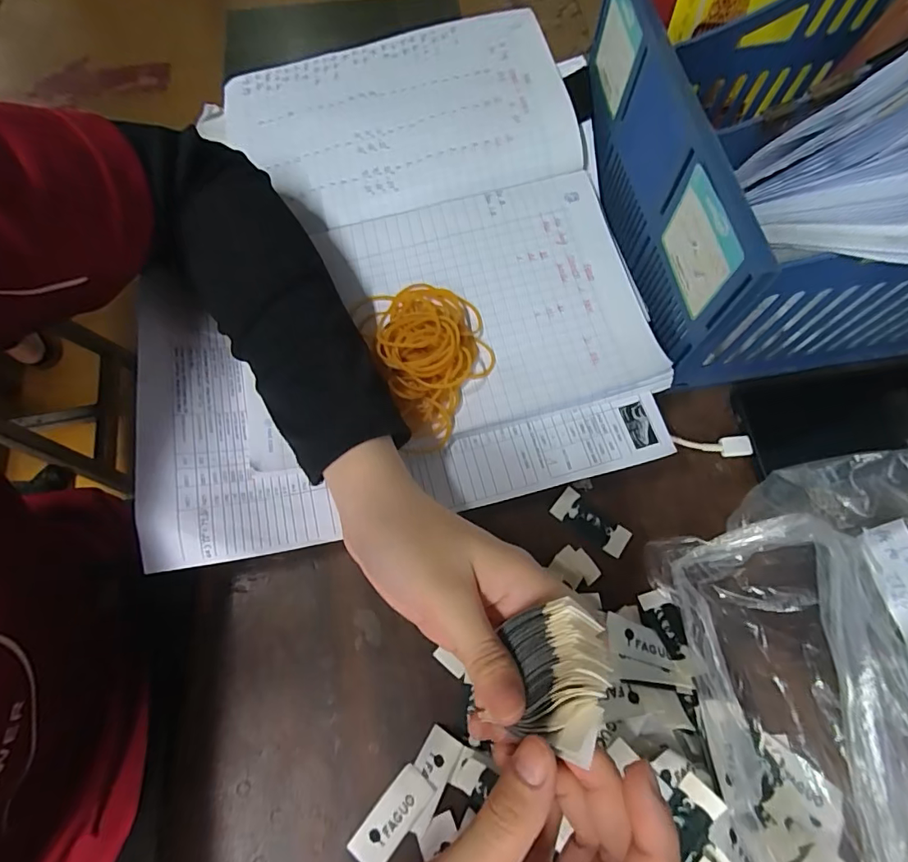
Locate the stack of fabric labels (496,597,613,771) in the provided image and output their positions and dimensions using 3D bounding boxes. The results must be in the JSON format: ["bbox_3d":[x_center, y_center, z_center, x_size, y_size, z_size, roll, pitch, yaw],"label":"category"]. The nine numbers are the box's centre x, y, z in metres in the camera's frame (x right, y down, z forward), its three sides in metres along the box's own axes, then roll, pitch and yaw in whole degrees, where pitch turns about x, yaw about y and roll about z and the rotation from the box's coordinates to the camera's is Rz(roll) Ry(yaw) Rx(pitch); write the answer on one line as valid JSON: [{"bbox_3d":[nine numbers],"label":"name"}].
[{"bbox_3d":[0.040,0.091,0.183,0.037,0.030,0.046,-7,74,-2],"label":"stack of fabric labels"}]

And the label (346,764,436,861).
[{"bbox_3d":[-0.031,0.194,0.243,0.020,0.004,0.046,34,74,23],"label":"label"}]

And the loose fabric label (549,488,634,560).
[{"bbox_3d":[0.082,0.056,0.293,0.047,0.004,0.019,37,75,15],"label":"loose fabric label"}]

